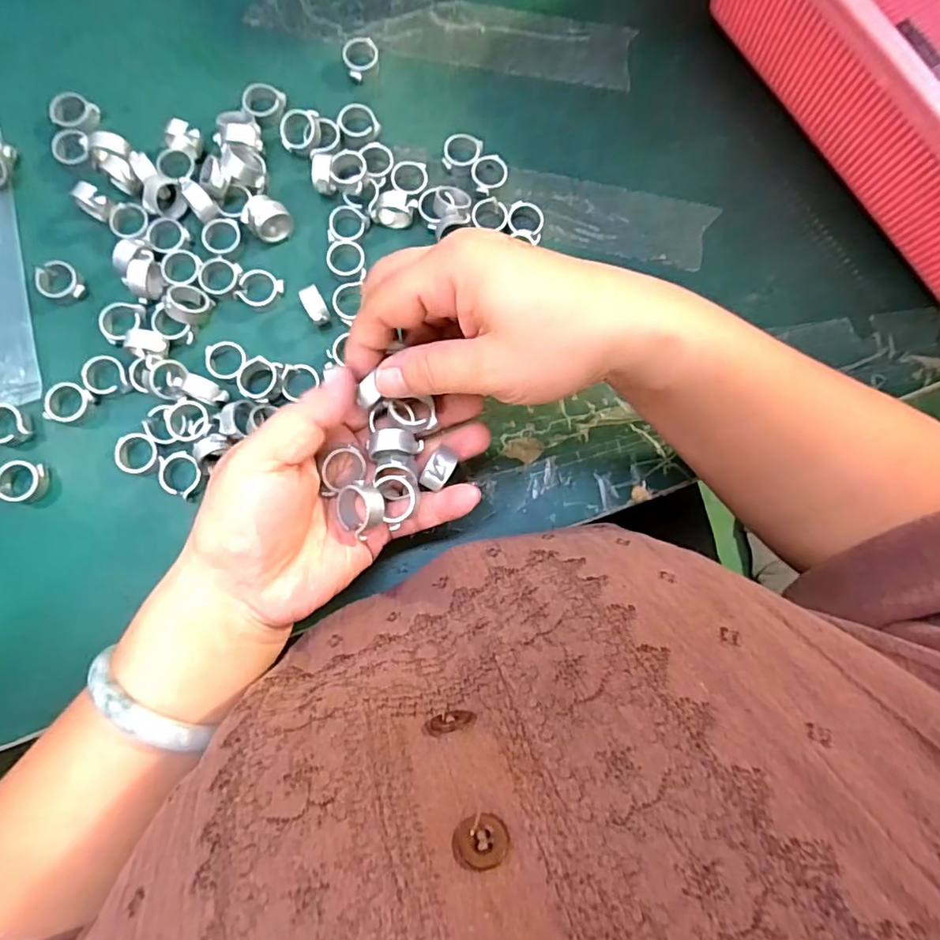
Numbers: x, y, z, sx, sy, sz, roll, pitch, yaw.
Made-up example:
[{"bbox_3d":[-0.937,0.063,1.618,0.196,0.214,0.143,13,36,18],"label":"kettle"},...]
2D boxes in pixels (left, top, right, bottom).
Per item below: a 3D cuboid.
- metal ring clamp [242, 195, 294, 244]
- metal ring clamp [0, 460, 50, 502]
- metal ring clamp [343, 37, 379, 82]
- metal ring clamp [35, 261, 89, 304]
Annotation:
[{"bbox_3d":[-0.111,-0.136,0.307,0.020,0.022,0.022,41,82,3],"label":"metal ring clamp"},{"bbox_3d":[-0.228,0.006,0.285,0.021,0.010,0.020,0,82,-3],"label":"metal ring clamp"},{"bbox_3d":[-0.064,-0.244,0.331,0.020,0.010,0.025,-12,83,-5],"label":"metal ring clamp"},{"bbox_3d":[-0.221,-0.101,0.300,0.023,0.009,0.020,34,82,2],"label":"metal ring clamp"}]

